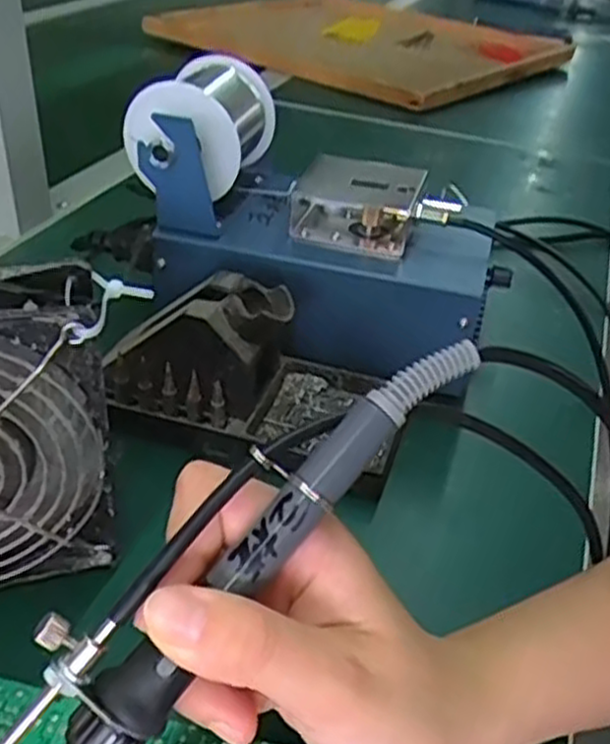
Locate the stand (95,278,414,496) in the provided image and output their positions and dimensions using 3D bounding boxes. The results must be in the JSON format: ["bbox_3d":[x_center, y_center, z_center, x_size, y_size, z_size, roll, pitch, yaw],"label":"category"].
[{"bbox_3d":[-0.022,-0.005,0.385,0.146,0.067,0.076,12,36,10],"label":"stand"}]

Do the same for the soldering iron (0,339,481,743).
[{"bbox_3d":[-0.031,0.060,0.204,0.197,0.032,0.029,-45,53,-12],"label":"soldering iron"}]

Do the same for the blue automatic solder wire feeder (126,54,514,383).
[{"bbox_3d":[0.004,-0.081,0.433,0.212,0.125,0.112,19,38,19],"label":"blue automatic solder wire feeder"}]

